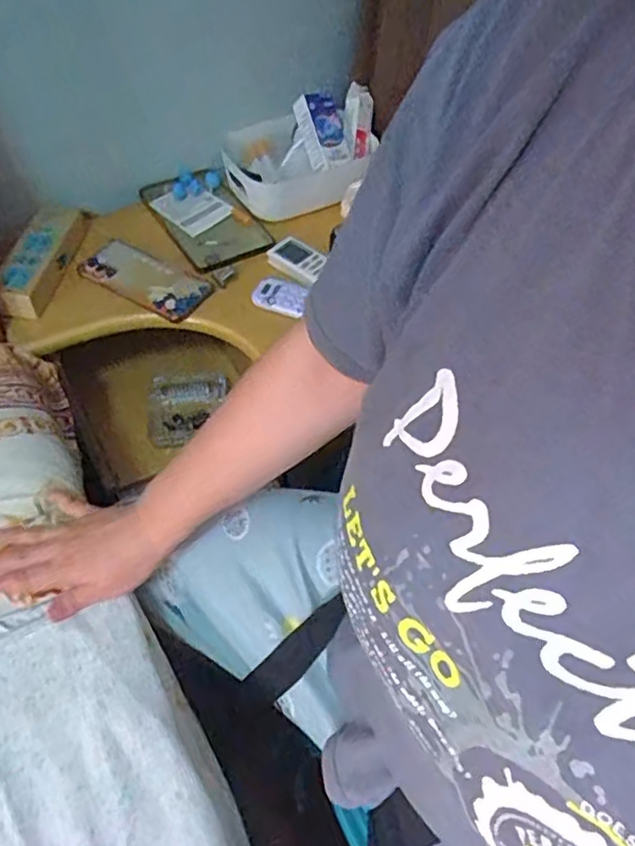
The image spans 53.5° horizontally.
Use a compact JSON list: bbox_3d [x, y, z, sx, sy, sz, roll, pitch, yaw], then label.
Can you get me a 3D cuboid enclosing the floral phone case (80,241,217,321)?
[{"bbox_3d":[-0.214,-0.180,0.781,0.155,0.015,0.071,24,56,15],"label":"floral phone case"}]

